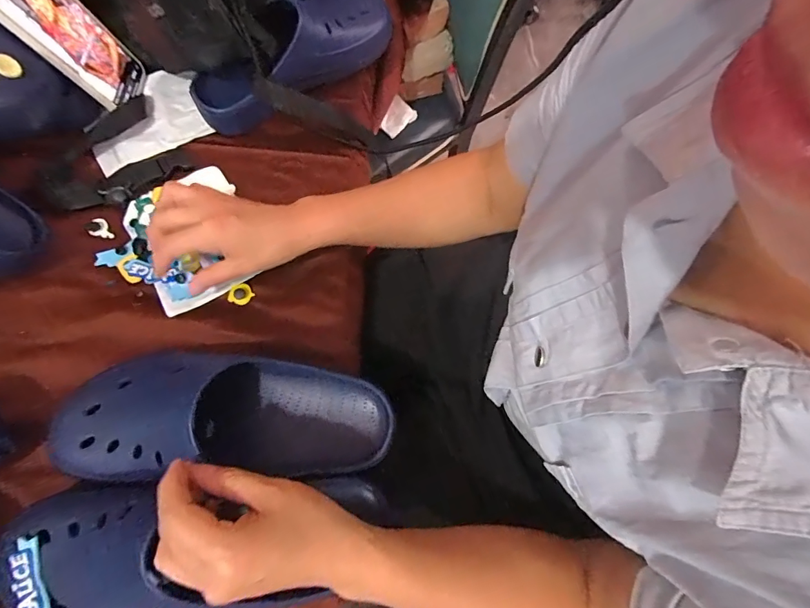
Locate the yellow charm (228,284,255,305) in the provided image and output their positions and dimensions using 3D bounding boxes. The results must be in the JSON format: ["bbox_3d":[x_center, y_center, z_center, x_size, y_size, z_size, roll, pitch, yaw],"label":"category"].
[{"bbox_3d":[-0.171,-0.010,0.434,0.023,0.005,0.022,1,73,-2],"label":"yellow charm"}]

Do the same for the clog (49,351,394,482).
[{"bbox_3d":[-0.152,0.097,0.367,0.277,0.077,0.105,0,73,-2],"label":"clog"}]

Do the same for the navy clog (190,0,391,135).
[{"bbox_3d":[-0.128,-0.300,0.493,0.262,0.080,0.086,-37,78,-12],"label":"navy clog"}]

